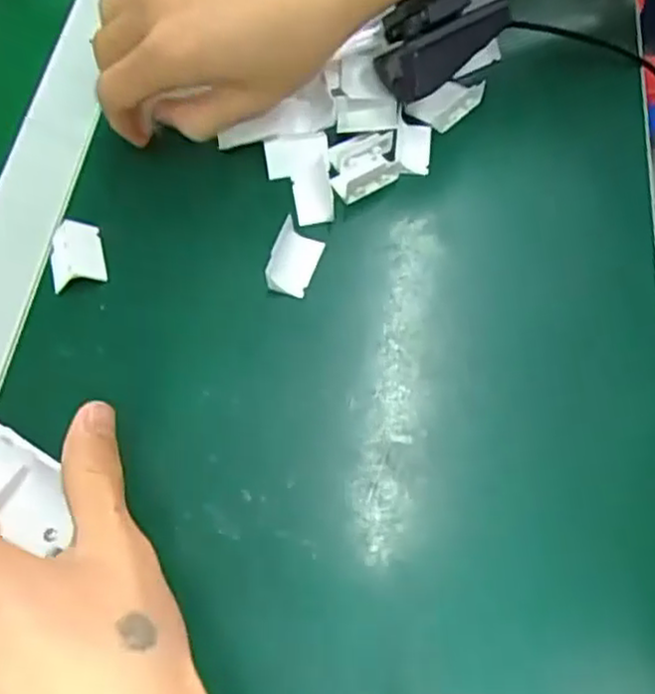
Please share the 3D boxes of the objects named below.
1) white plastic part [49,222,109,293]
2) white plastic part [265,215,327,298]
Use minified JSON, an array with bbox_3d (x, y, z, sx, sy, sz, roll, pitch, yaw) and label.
[{"bbox_3d":[-0.124,-0.046,0.357,0.025,0.009,0.033,-14,64,-5],"label":"white plastic part"},{"bbox_3d":[-0.016,-0.044,0.350,0.020,0.016,0.032,15,65,10],"label":"white plastic part"}]

